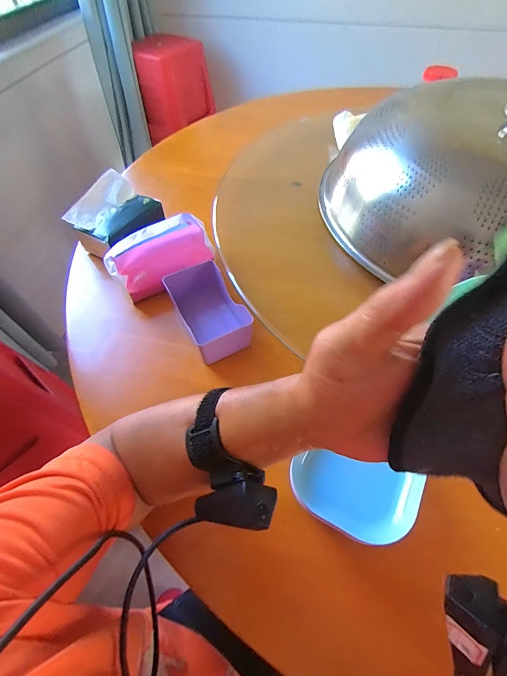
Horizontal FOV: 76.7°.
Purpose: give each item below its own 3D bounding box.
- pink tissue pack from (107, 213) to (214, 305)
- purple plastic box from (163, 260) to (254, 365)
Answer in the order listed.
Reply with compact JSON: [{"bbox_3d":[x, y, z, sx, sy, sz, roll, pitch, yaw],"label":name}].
[{"bbox_3d":[-0.157,-0.138,0.541,0.167,0.066,0.092,-32,62,-19],"label":"pink tissue pack"},{"bbox_3d":[-0.064,-0.042,0.499,0.101,0.063,0.148,-25,60,-15],"label":"purple plastic box"}]

